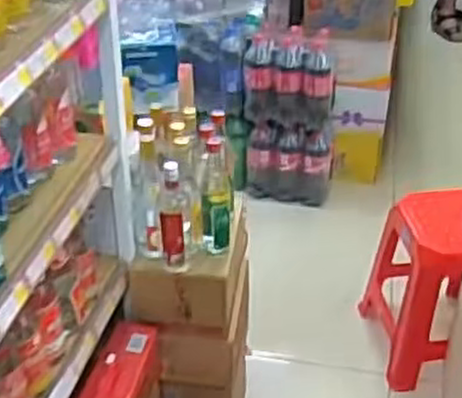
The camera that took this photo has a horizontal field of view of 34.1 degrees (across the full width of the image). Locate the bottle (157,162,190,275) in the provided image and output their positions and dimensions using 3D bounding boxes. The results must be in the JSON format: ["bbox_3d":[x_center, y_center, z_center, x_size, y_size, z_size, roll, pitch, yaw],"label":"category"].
[{"bbox_3d":[-0.113,0.040,1.493,0.060,0.224,0.075,-2,36,-4],"label":"bottle"}]

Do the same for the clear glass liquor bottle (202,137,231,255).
[{"bbox_3d":[-0.029,-0.006,1.530,0.057,0.233,0.077,1,36,0],"label":"clear glass liquor bottle"}]

